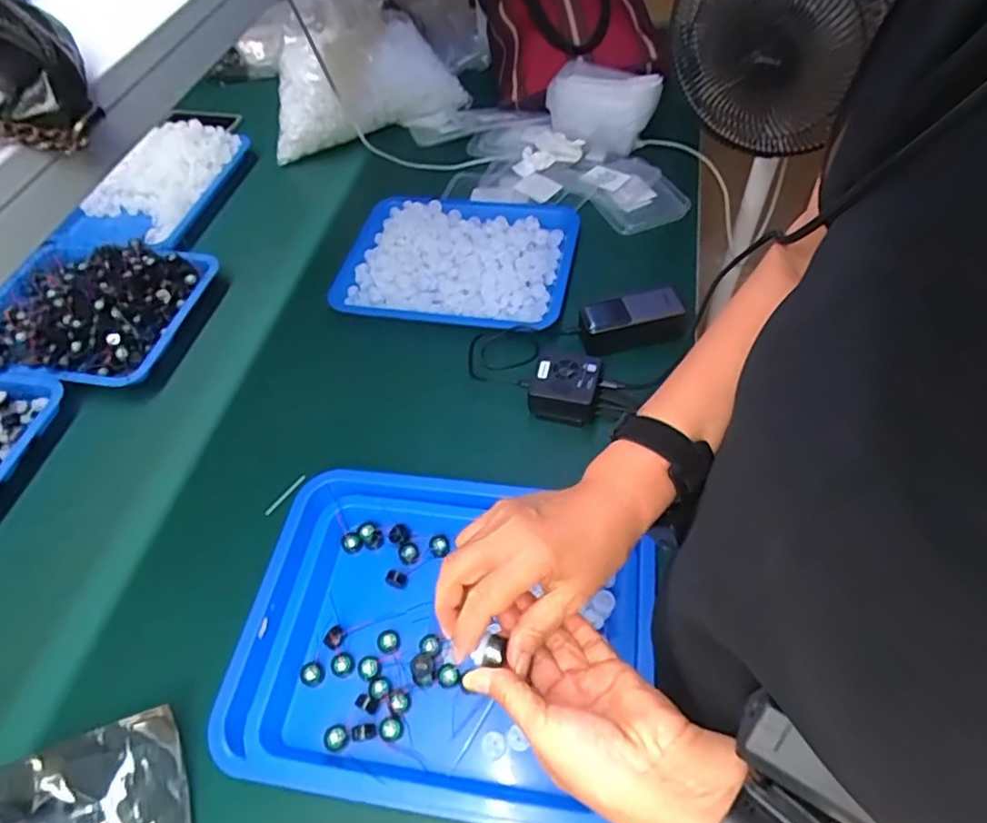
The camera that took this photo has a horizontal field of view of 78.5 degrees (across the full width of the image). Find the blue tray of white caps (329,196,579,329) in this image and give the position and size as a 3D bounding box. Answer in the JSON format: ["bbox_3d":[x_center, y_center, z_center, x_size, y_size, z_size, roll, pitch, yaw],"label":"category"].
[{"bbox_3d":[-0.046,-0.229,0.861,0.311,0.034,0.249,6,55,9],"label":"blue tray of white caps"}]

